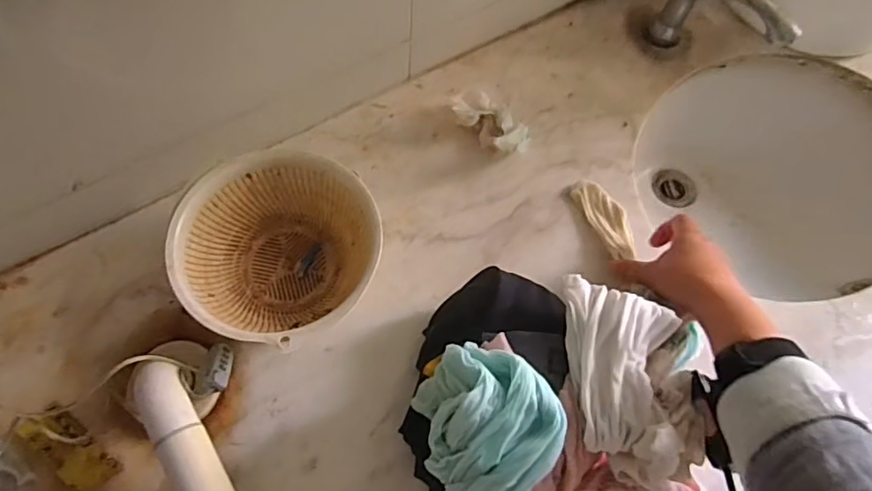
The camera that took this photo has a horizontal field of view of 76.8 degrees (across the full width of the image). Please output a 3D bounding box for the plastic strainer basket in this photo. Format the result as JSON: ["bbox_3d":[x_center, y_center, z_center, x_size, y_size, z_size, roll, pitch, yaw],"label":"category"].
[{"bbox_3d":[-0.138,0.007,0.498,0.169,0.072,0.170,1,66,-3],"label":"plastic strainer basket"}]

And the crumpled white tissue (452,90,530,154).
[{"bbox_3d":[0.060,-0.132,0.595,0.049,0.043,0.094,-41,75,-18],"label":"crumpled white tissue"}]

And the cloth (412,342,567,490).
[{"bbox_3d":[0.033,0.126,0.386,0.103,0.075,0.089,43,71,14],"label":"cloth"}]

